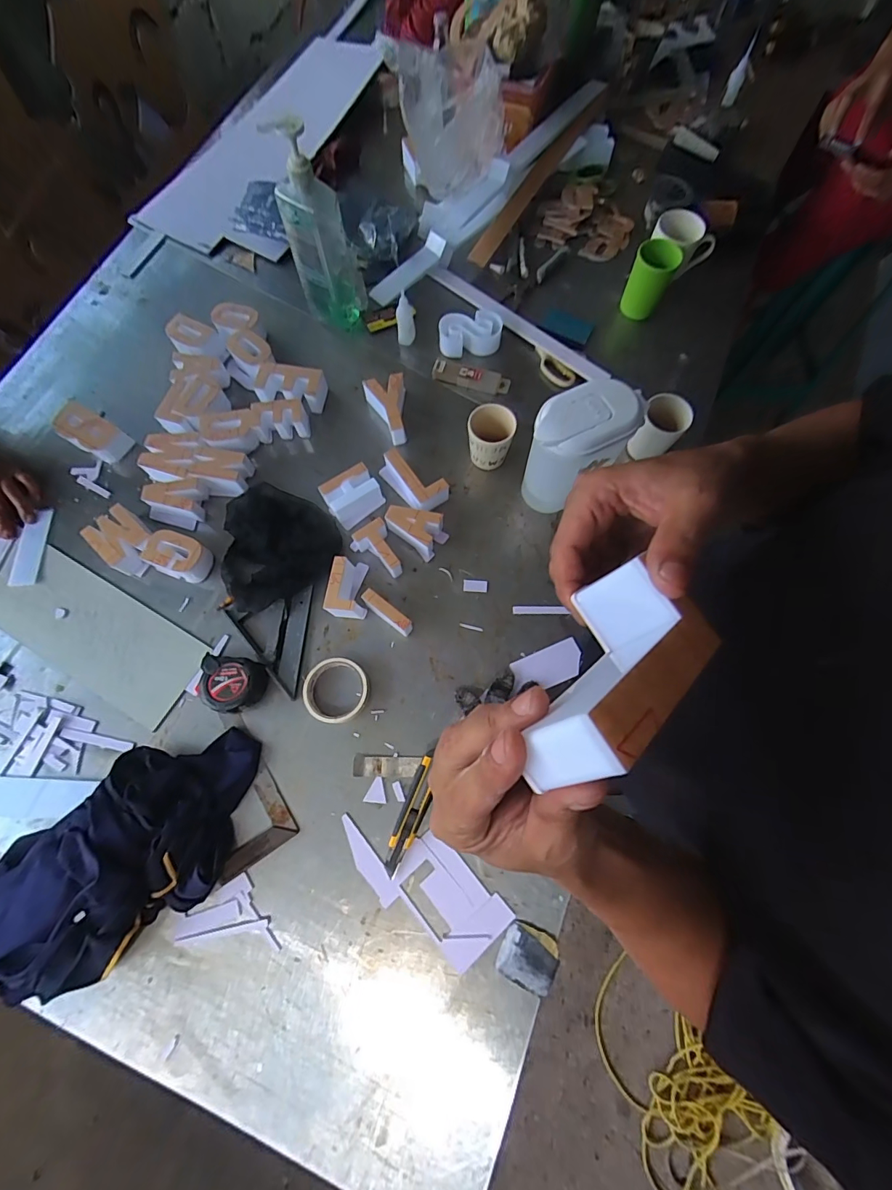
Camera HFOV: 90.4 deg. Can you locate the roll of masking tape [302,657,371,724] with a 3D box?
[{"bbox_3d":[-0.156,0.136,0.630,0.090,0.028,0.088,0,72,1],"label":"roll of masking tape"}]

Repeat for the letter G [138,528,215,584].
[{"bbox_3d":[-0.410,-0.060,0.682,0.083,0.053,0.059,18,74,6],"label":"letter G"}]

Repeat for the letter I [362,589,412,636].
[{"bbox_3d":[-0.087,0.027,0.660,0.084,0.045,0.019,37,77,12],"label":"letter I"}]

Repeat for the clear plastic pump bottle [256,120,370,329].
[{"bbox_3d":[-0.207,-0.590,0.724,0.102,0.273,0.105,-15,73,-4],"label":"clear plastic pump bottle"}]

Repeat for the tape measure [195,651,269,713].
[{"bbox_3d":[-0.304,0.127,0.630,0.094,0.040,0.078,10,73,4],"label":"tape measure"}]

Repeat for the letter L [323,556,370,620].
[{"bbox_3d":[-0.146,-0.014,0.666,0.051,0.052,0.087,5,73,3],"label":"letter L"}]

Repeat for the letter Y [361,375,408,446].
[{"bbox_3d":[-0.097,-0.312,0.751,0.069,0.050,0.114,-10,72,-2],"label":"letter Y"}]

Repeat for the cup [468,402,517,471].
[{"bbox_3d":[0.072,-0.252,0.722,0.072,0.086,0.068,4,72,2],"label":"cup"}]

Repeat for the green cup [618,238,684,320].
[{"bbox_3d":[0.366,-0.565,0.797,0.067,0.115,0.064,0,75,-1],"label":"green cup"}]

